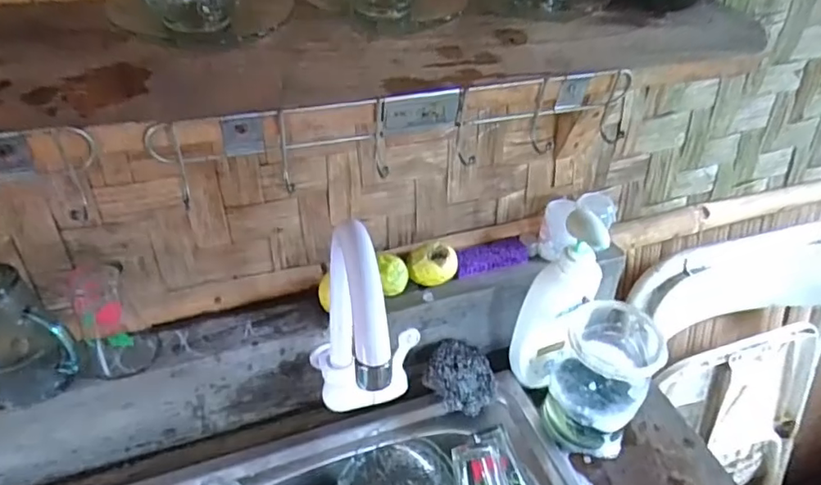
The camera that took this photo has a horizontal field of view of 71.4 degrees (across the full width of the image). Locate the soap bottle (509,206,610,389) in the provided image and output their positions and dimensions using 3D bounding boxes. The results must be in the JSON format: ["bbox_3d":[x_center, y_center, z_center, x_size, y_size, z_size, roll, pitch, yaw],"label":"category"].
[{"bbox_3d":[0.165,0.072,0.648,0.066,0.228,0.063,22,44,20],"label":"soap bottle"}]

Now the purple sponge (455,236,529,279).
[{"bbox_3d":[0.104,0.016,0.714,0.102,0.017,0.040,-15,45,-21],"label":"purple sponge"}]

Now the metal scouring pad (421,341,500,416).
[{"bbox_3d":[0.063,0.160,0.694,0.083,0.030,0.097,18,43,16],"label":"metal scouring pad"}]

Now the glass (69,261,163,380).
[{"bbox_3d":[-0.302,0.077,0.573,0.067,0.098,0.069,-26,49,-30],"label":"glass"}]

